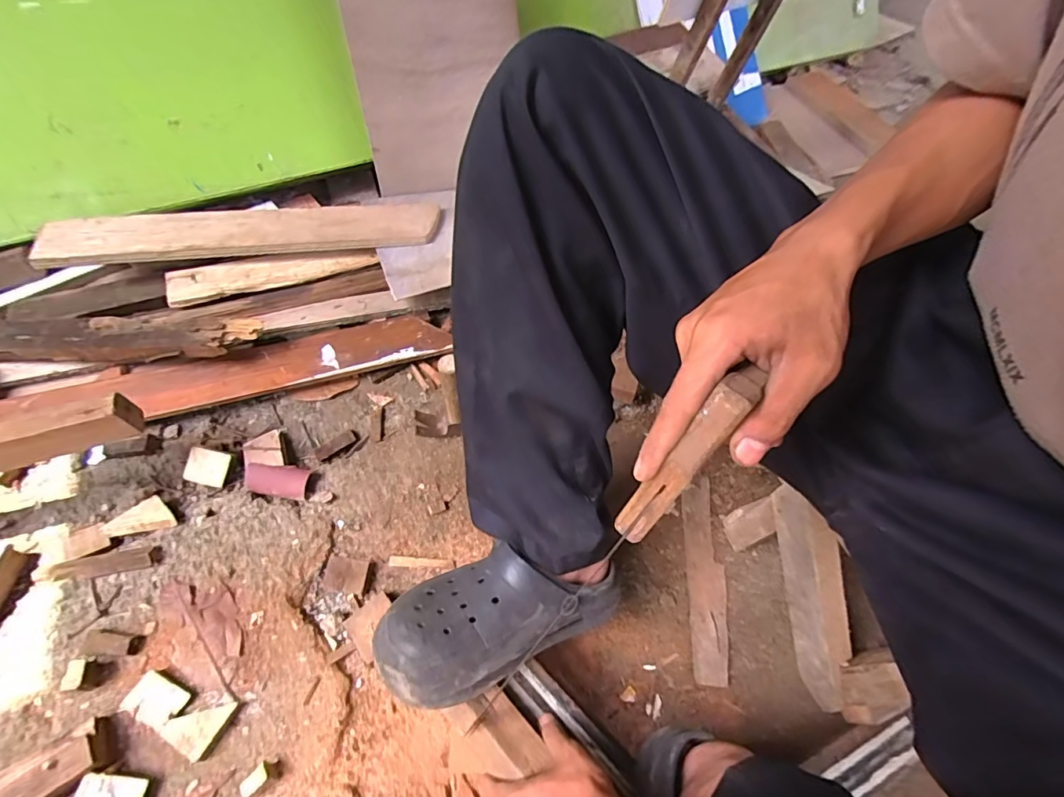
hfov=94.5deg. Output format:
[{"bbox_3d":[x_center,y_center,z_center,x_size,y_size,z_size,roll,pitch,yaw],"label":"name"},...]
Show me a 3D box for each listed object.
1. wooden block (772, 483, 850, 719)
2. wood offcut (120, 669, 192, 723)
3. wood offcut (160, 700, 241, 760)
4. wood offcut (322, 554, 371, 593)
[{"bbox_3d":[0.320,0.231,0.560,0.027,0.062,0.274,-16,102,-12],"label":"wooden block"},{"bbox_3d":[-0.428,0.344,0.561,0.060,0.017,0.044,22,59,12],"label":"wood offcut"},{"bbox_3d":[-0.370,0.373,0.547,0.072,0.019,0.048,-10,58,-9],"label":"wood offcut"},{"bbox_3d":[-0.247,0.229,0.647,0.058,0.016,0.042,10,57,4],"label":"wood offcut"}]

